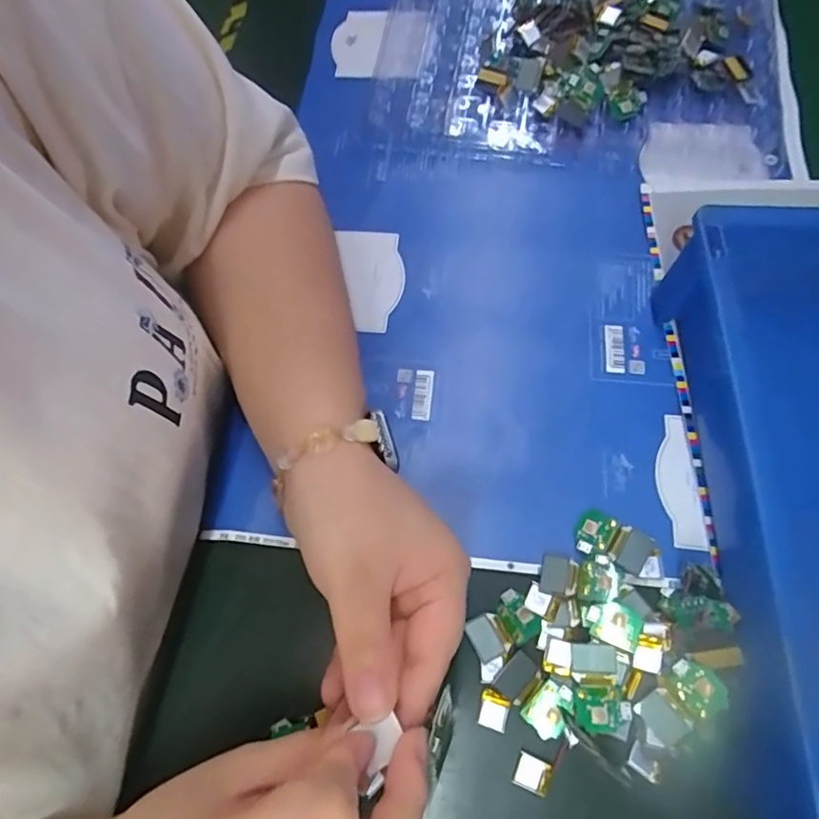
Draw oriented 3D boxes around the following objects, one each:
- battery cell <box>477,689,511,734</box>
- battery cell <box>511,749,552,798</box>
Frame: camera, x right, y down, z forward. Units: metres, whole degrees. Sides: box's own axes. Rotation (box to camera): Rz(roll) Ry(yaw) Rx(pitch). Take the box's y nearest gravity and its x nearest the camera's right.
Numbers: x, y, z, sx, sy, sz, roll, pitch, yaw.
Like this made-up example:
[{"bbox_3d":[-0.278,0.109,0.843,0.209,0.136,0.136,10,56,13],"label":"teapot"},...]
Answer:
[{"bbox_3d":[0.042,0.150,0.279,0.014,0.004,0.018,14,70,7],"label":"battery cell"},{"bbox_3d":[0.059,0.176,0.271,0.016,0.004,0.015,21,72,10],"label":"battery cell"}]

